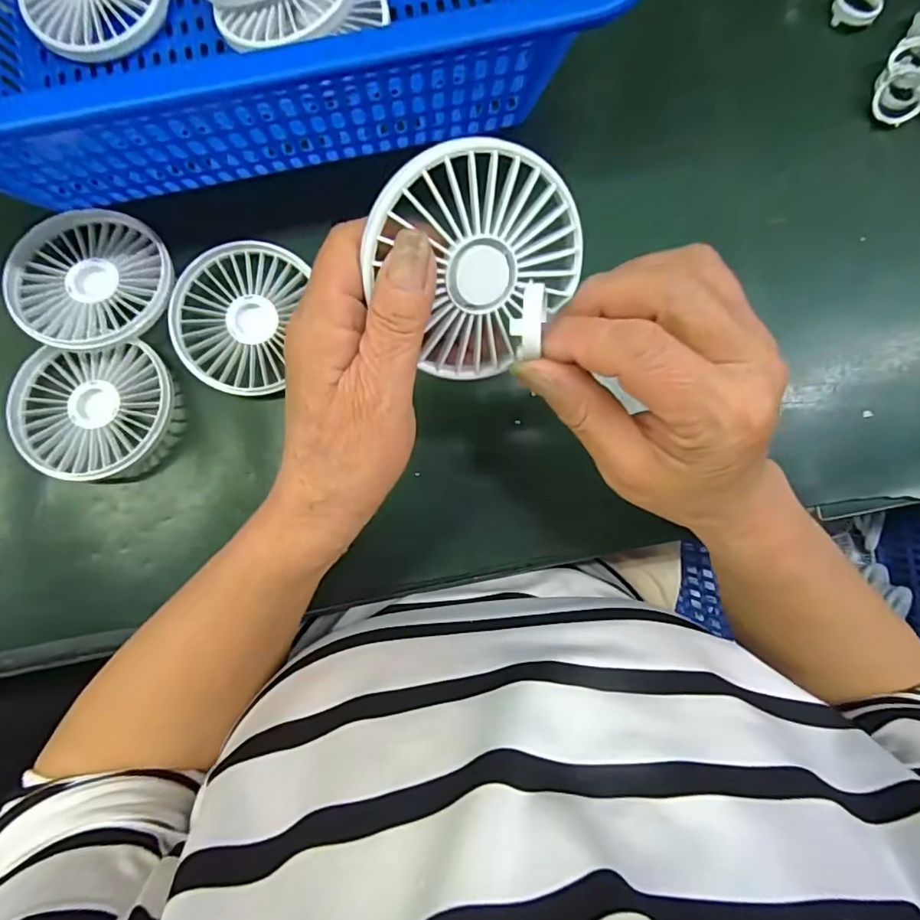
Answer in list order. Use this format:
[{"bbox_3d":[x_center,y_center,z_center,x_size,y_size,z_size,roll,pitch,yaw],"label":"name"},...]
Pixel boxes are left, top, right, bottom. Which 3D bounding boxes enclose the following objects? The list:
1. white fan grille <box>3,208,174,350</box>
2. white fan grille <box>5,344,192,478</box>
[{"bbox_3d":[-0.214,-0.106,0.309,0.087,0.022,0.084,0,88,0],"label":"white fan grille"},{"bbox_3d":[-0.211,-0.028,0.308,0.086,0.019,0.077,-4,88,0],"label":"white fan grille"}]

